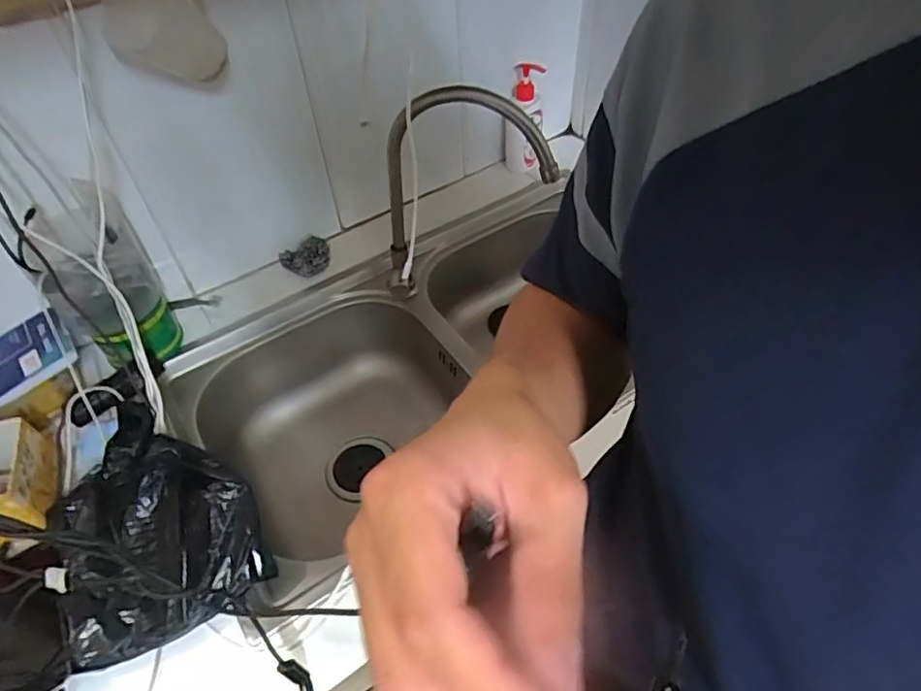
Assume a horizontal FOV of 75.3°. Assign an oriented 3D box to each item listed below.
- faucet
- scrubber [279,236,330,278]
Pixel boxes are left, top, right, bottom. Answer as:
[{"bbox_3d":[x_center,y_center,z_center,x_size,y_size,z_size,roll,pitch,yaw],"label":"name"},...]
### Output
[{"bbox_3d":[-0.001,-0.174,0.745,0.228,0.321,0.070,9,50,11],"label":"faucet"},{"bbox_3d":[-0.237,-0.132,0.907,0.076,0.055,0.042,-9,49,-4],"label":"scrubber"}]

